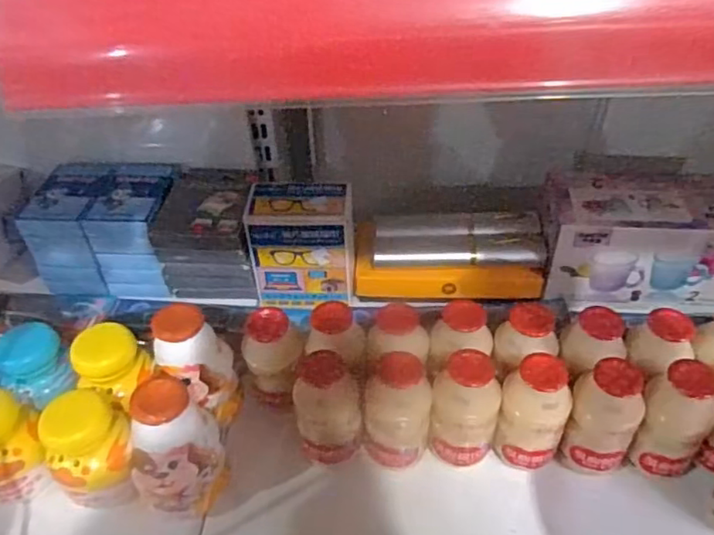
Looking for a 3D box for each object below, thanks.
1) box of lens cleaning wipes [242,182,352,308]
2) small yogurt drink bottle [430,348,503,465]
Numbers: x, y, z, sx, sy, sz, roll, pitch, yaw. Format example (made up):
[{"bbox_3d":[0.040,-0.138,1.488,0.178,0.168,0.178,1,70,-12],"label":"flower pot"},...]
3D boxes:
[{"bbox_3d":[-0.047,-0.019,0.530,0.086,0.099,0.047,1,42,4],"label":"box of lens cleaning wipes"},{"bbox_3d":[0.074,0.100,0.413,0.044,0.098,0.038,10,44,14],"label":"small yogurt drink bottle"}]

